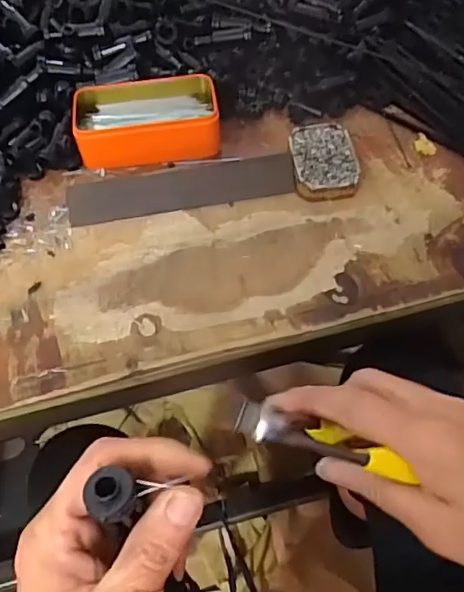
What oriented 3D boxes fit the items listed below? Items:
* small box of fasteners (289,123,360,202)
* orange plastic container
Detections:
[{"bbox_3d":[0.090,-0.132,0.562,0.061,0.022,0.088,-7,56,-3],"label":"small box of fasteners"},{"bbox_3d":[-0.087,-0.181,0.587,0.146,0.044,0.088,-3,55,0],"label":"orange plastic container"}]

